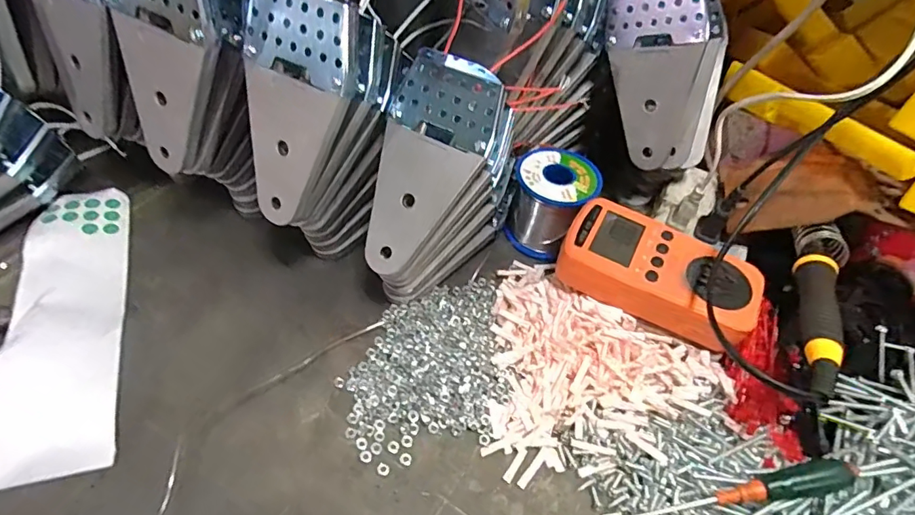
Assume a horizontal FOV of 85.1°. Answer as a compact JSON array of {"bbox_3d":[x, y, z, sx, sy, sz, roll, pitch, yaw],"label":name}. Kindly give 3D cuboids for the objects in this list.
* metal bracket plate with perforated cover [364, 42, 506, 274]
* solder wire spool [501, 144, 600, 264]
[{"bbox_3d":[-0.022,-0.056,0.318,0.068,0.011,0.139,25,99,13],"label":"metal bracket plate with perforated cover"},{"bbox_3d":[0.075,-0.046,0.406,0.065,0.063,0.061,17,53,6],"label":"solder wire spool"}]

